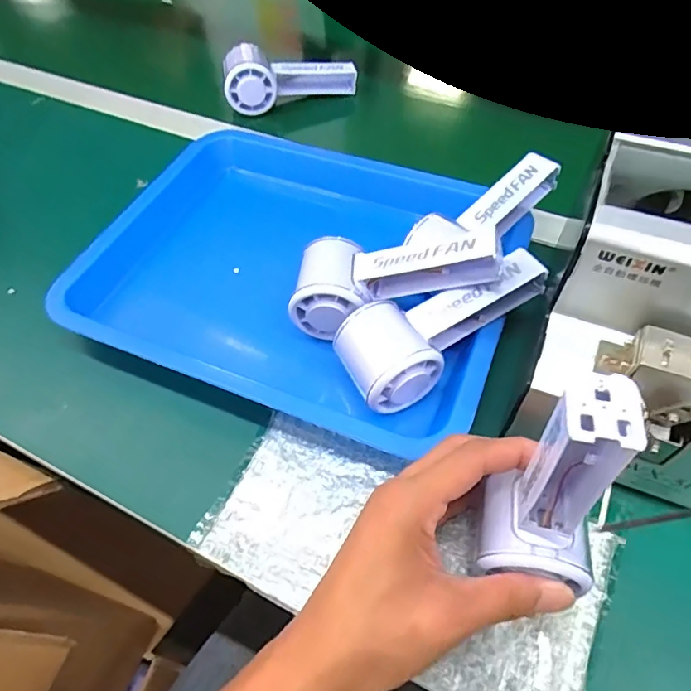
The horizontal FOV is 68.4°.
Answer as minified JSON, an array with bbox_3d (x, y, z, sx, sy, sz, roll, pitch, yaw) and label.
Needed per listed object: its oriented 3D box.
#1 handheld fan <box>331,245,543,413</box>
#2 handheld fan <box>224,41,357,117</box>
[{"bbox_3d":[0.070,-0.008,0.356,0.150,0.054,0.062,-21,57,-11],"label":"handheld fan"},{"bbox_3d":[-0.063,-0.320,0.599,0.150,0.053,0.076,-8,55,-3],"label":"handheld fan"}]

